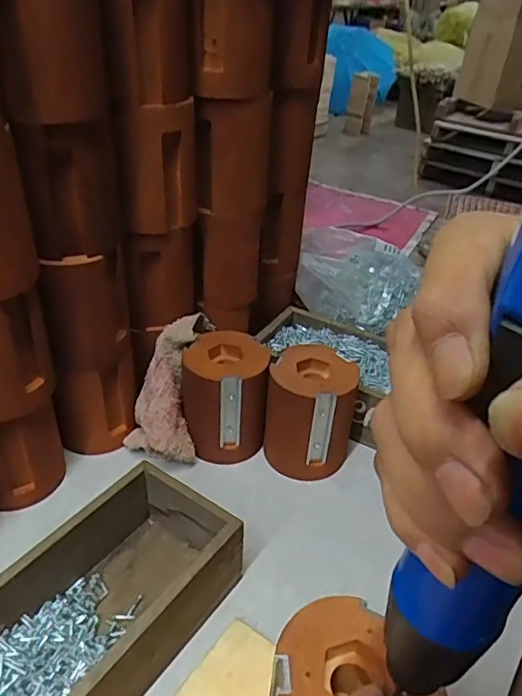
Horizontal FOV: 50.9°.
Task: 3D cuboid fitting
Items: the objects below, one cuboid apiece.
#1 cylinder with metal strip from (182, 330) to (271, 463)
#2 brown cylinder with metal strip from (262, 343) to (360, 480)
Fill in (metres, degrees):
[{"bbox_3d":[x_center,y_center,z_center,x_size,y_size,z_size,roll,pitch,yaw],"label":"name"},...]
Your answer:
[{"bbox_3d":[-0.035,0.044,0.514,0.078,0.096,0.075,2,36,-4],"label":"cylinder with metal strip"},{"bbox_3d":[0.046,0.058,0.502,0.076,0.097,0.071,12,36,10],"label":"brown cylinder with metal strip"}]

